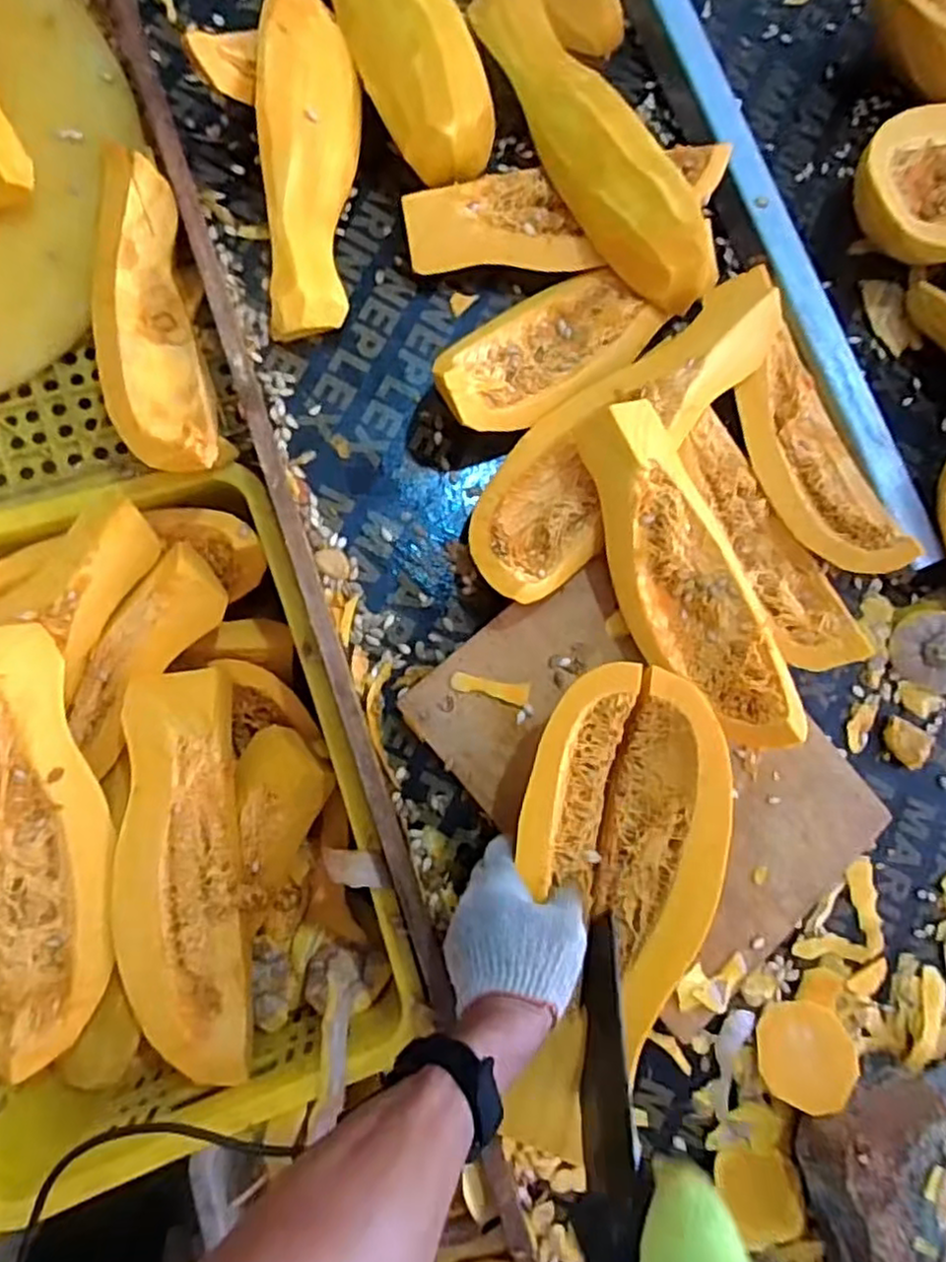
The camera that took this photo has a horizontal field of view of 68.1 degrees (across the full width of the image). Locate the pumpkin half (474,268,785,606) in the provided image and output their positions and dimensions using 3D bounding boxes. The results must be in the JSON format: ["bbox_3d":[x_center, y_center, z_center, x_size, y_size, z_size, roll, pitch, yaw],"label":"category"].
[{"bbox_3d":[0.129,-0.179,0.613,0.113,0.073,0.368,42,78,-2],"label":"pumpkin half"}]

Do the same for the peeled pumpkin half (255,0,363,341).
[{"bbox_3d":[-0.140,-0.394,0.596,0.082,0.048,0.284,1,96,-7],"label":"peeled pumpkin half"}]

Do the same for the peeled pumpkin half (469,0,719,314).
[{"bbox_3d":[0.103,-0.450,0.626,0.083,0.067,0.364,-31,89,-12],"label":"peeled pumpkin half"}]

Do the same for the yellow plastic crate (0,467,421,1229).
[{"bbox_3d":[-0.290,0.140,0.612,0.366,0.172,0.502,-17,86,-11],"label":"yellow plastic crate"}]

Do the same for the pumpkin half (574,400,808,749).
[{"bbox_3d":[0.175,-0.045,0.577,0.106,0.068,0.297,-23,87,-12],"label":"pumpkin half"}]

